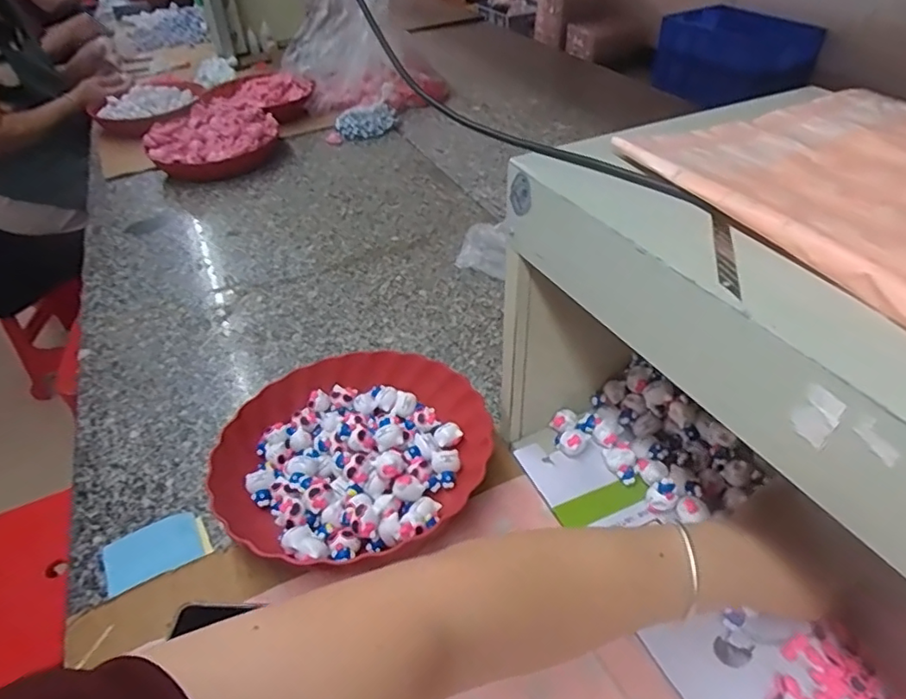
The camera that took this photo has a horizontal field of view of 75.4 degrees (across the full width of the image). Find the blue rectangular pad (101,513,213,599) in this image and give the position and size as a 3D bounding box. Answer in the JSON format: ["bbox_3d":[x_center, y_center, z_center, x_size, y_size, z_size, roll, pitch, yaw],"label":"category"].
[{"bbox_3d":[-0.254,0.170,0.499,0.081,0.008,0.059,-24,43,-19],"label":"blue rectangular pad"}]

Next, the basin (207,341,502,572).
[{"bbox_3d":[-0.092,0.096,0.548,0.228,0.053,0.242,-4,40,4],"label":"basin"}]

